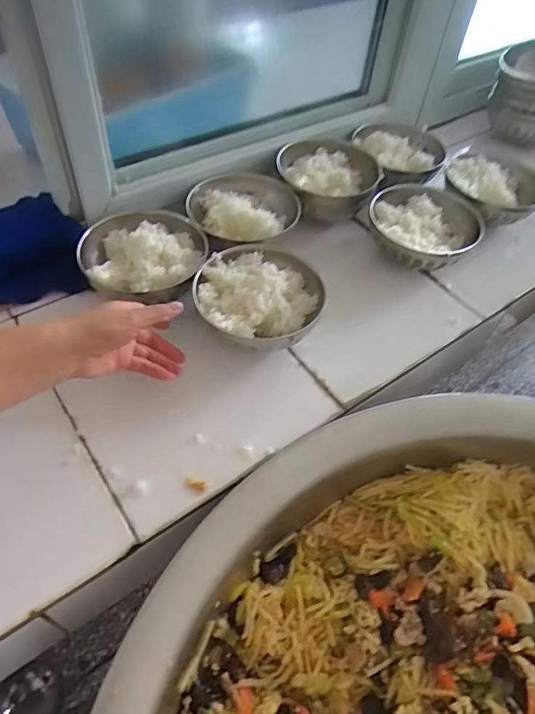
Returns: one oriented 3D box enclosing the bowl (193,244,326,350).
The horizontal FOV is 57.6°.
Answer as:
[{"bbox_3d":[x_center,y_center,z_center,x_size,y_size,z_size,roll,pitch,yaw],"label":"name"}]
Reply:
[{"bbox_3d":[-0.009,-0.069,0.571,0.142,0.056,0.146,2,51,-2],"label":"bowl"}]

